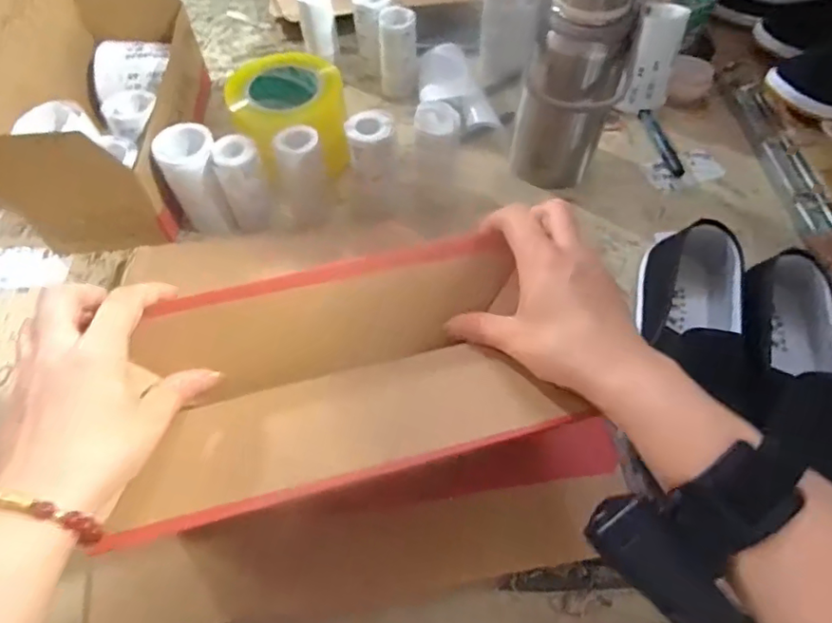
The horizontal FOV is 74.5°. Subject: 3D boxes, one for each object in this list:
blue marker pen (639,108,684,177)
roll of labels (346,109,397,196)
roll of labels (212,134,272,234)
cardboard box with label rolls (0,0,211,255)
[{"bbox_3d":[0.295,-0.204,0.657,0.018,0.013,0.107,-7,56,-3],"label":"blue marker pen"},{"bbox_3d":[-0.045,-0.157,0.574,0.050,0.092,0.043,-3,56,0],"label":"roll of labels"},{"bbox_3d":[-0.175,-0.127,0.559,0.043,0.099,0.040,-1,56,1],"label":"roll of labels"},{"bbox_3d":[-0.345,-0.266,0.566,0.149,0.243,0.312,-5,56,-2],"label":"cardboard box with label rolls"}]

